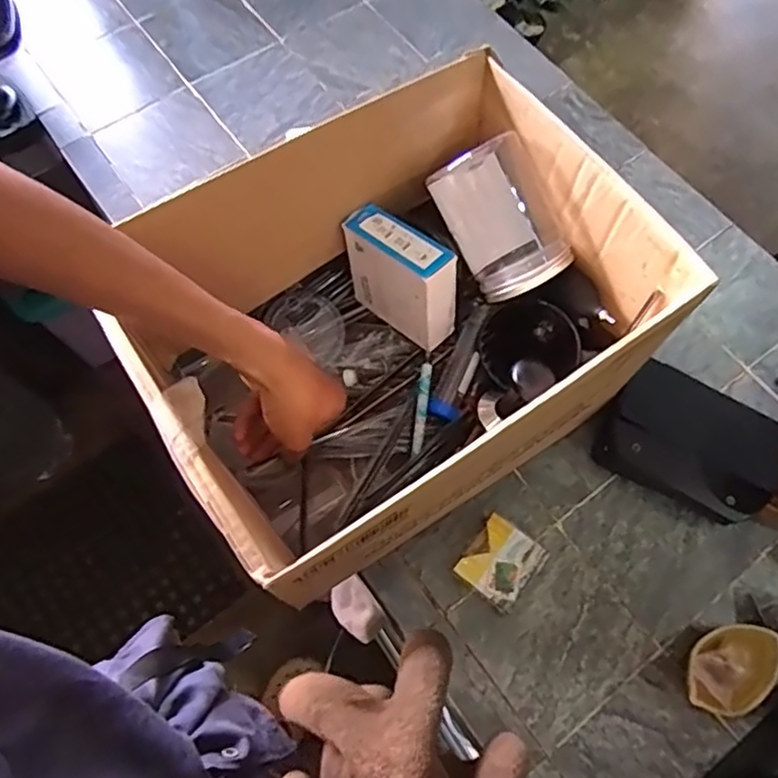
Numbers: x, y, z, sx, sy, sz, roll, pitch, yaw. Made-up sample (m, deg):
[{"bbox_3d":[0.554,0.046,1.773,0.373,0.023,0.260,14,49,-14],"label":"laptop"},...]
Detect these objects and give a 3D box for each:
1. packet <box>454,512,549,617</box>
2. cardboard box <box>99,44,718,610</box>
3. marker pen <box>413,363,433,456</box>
[{"bbox_3d":[0.107,0.169,0.622,0.063,0.030,0.071,36,70,13],"label":"packet"},{"bbox_3d":[0.003,-0.046,0.578,0.401,0.221,0.298,-31,70,-15],"label":"cardboard box"},{"bbox_3d":[0.032,0.020,0.629,0.011,0.006,0.088,7,90,1],"label":"marker pen"}]

